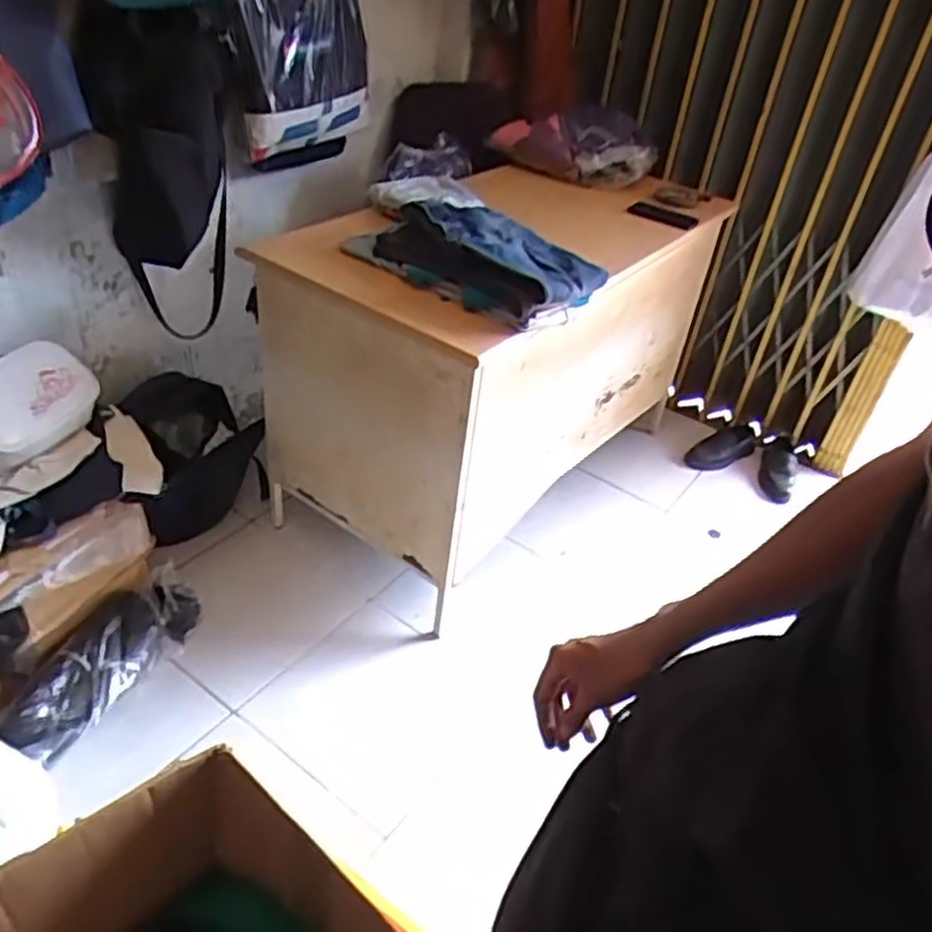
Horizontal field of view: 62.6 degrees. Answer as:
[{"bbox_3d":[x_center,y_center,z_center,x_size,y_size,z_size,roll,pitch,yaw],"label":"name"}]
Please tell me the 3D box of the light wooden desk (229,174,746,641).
[{"bbox_3d":[0.127,-0.323,1.907,0.593,0.670,1.185,31,43,27],"label":"light wooden desk"}]

